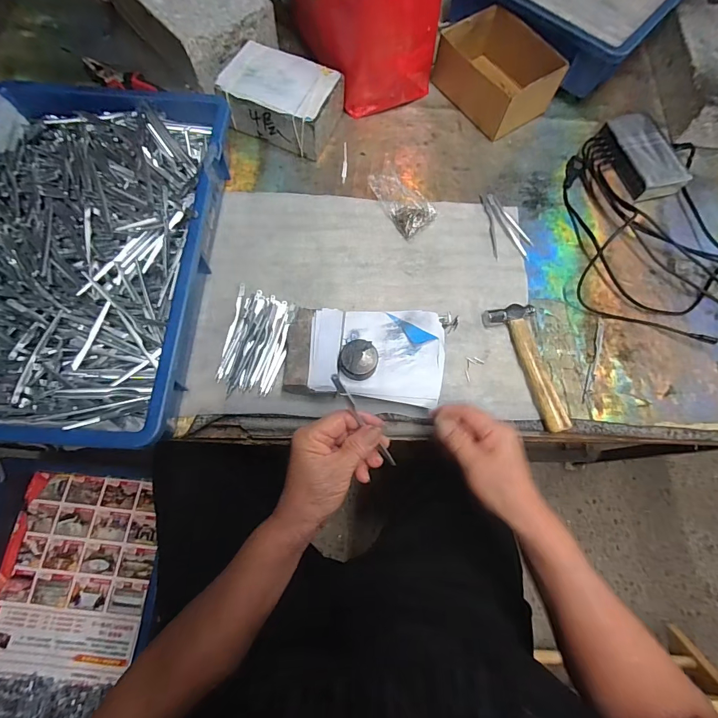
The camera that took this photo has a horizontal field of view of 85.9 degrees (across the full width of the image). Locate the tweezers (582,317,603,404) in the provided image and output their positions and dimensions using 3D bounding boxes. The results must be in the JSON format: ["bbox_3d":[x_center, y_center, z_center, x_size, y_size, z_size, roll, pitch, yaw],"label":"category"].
[{"bbox_3d":[0.285,0.000,0.466,0.009,0.004,0.114,21,71,4],"label":"tweezers"}]

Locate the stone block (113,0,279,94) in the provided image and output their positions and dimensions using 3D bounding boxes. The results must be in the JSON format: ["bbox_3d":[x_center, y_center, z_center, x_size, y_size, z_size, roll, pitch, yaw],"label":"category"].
[{"bbox_3d":[-0.240,-0.502,0.563,0.205,0.073,0.142,42,74,11],"label":"stone block"}]

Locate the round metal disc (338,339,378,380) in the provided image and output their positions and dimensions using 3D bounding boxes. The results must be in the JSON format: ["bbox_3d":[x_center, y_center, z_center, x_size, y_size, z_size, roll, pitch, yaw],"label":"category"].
[{"bbox_3d":[-0.001,0.002,0.396,0.039,0.018,0.039,1,71,-2],"label":"round metal disc"}]

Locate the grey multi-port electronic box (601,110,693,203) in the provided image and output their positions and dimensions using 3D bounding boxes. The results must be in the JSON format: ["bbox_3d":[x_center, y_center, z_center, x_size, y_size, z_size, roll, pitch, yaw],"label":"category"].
[{"bbox_3d":[0.405,-0.291,0.556,0.081,0.034,0.134,-22,73,-10],"label":"grey multi-port electronic box"}]

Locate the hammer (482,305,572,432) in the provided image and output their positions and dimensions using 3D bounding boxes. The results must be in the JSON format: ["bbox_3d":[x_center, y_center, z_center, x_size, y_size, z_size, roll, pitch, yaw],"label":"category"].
[{"bbox_3d":[0.203,0.008,0.454,0.054,0.023,0.156,-14,72,-7],"label":"hammer"}]

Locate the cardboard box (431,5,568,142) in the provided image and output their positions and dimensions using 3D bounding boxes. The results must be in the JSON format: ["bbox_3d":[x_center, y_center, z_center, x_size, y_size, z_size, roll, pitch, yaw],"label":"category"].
[{"bbox_3d":[0.203,-0.420,0.569,0.115,0.073,0.155,-37,77,-14],"label":"cardboard box"}]

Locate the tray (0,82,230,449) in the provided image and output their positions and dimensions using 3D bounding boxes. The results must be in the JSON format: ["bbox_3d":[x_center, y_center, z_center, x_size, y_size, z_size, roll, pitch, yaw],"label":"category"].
[{"bbox_3d":[-0.314,-0.115,0.438,0.279,0.082,0.414,4,71,-1],"label":"tray"}]

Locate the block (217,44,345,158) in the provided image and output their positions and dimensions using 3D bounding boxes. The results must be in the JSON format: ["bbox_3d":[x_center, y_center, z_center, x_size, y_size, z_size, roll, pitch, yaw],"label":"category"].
[{"bbox_3d":[-0.105,-0.362,0.540,0.146,0.066,0.104,24,72,6],"label":"block"}]

